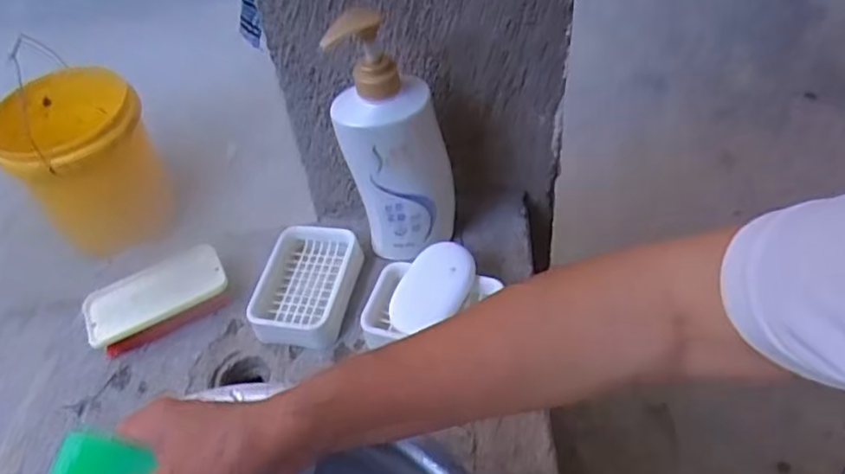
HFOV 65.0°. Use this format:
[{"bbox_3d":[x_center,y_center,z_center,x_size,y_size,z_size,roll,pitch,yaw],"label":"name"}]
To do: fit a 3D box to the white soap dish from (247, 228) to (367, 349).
[{"bbox_3d":[-0.109,0.044,0.625,0.087,0.037,0.116,6,50,11],"label":"white soap dish"}]

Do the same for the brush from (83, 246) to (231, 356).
[{"bbox_3d":[-0.252,0.060,0.635,0.134,0.030,0.066,-25,51,-15],"label":"brush"}]

